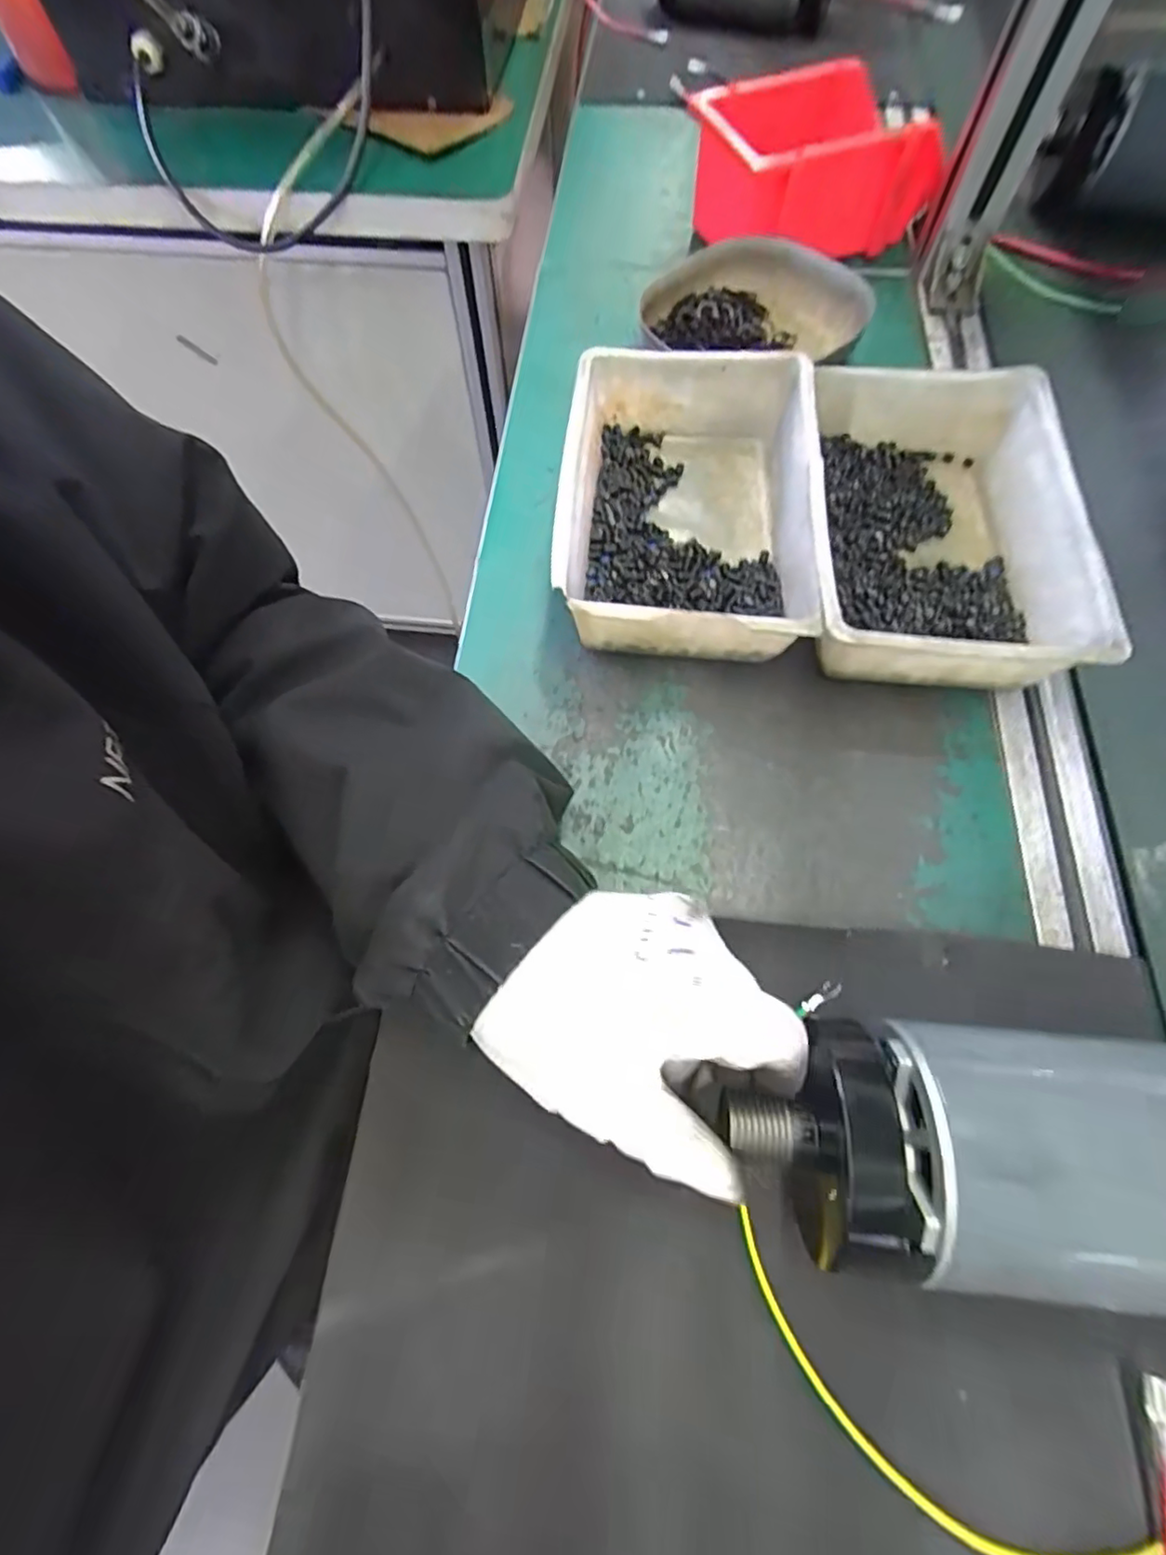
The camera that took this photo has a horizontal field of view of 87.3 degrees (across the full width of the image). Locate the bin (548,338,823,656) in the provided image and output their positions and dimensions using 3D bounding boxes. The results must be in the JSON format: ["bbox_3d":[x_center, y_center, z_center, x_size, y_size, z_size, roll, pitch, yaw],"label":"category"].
[{"bbox_3d":[0.061,-0.160,0.367,0.138,0.058,0.205,6,67,5],"label":"bin"}]

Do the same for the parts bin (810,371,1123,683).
[{"bbox_3d":[0.198,-0.139,0.349,0.140,0.058,0.198,7,67,6],"label":"parts bin"}]

